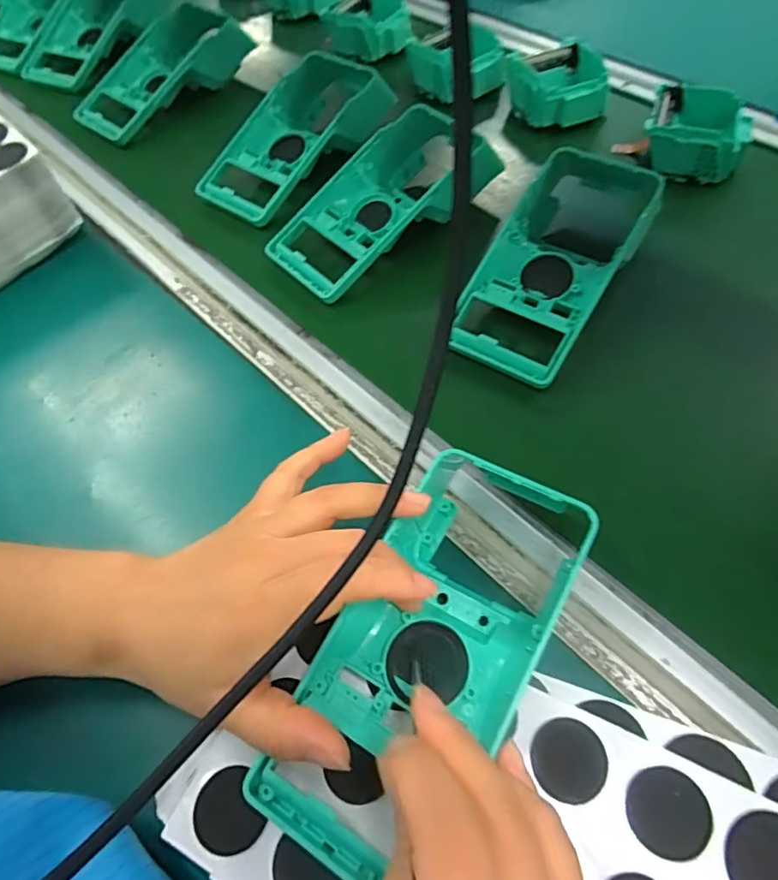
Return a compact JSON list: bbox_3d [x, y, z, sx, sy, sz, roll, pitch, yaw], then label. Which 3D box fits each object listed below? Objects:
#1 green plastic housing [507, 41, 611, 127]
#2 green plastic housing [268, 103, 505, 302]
[{"bbox_3d":[0.154,-0.321,0.519,0.089,0.046,0.090,4,57,6],"label":"green plastic housing"},{"bbox_3d":[-0.005,-0.185,0.434,0.179,0.059,0.086,-36,63,-16],"label":"green plastic housing"}]

